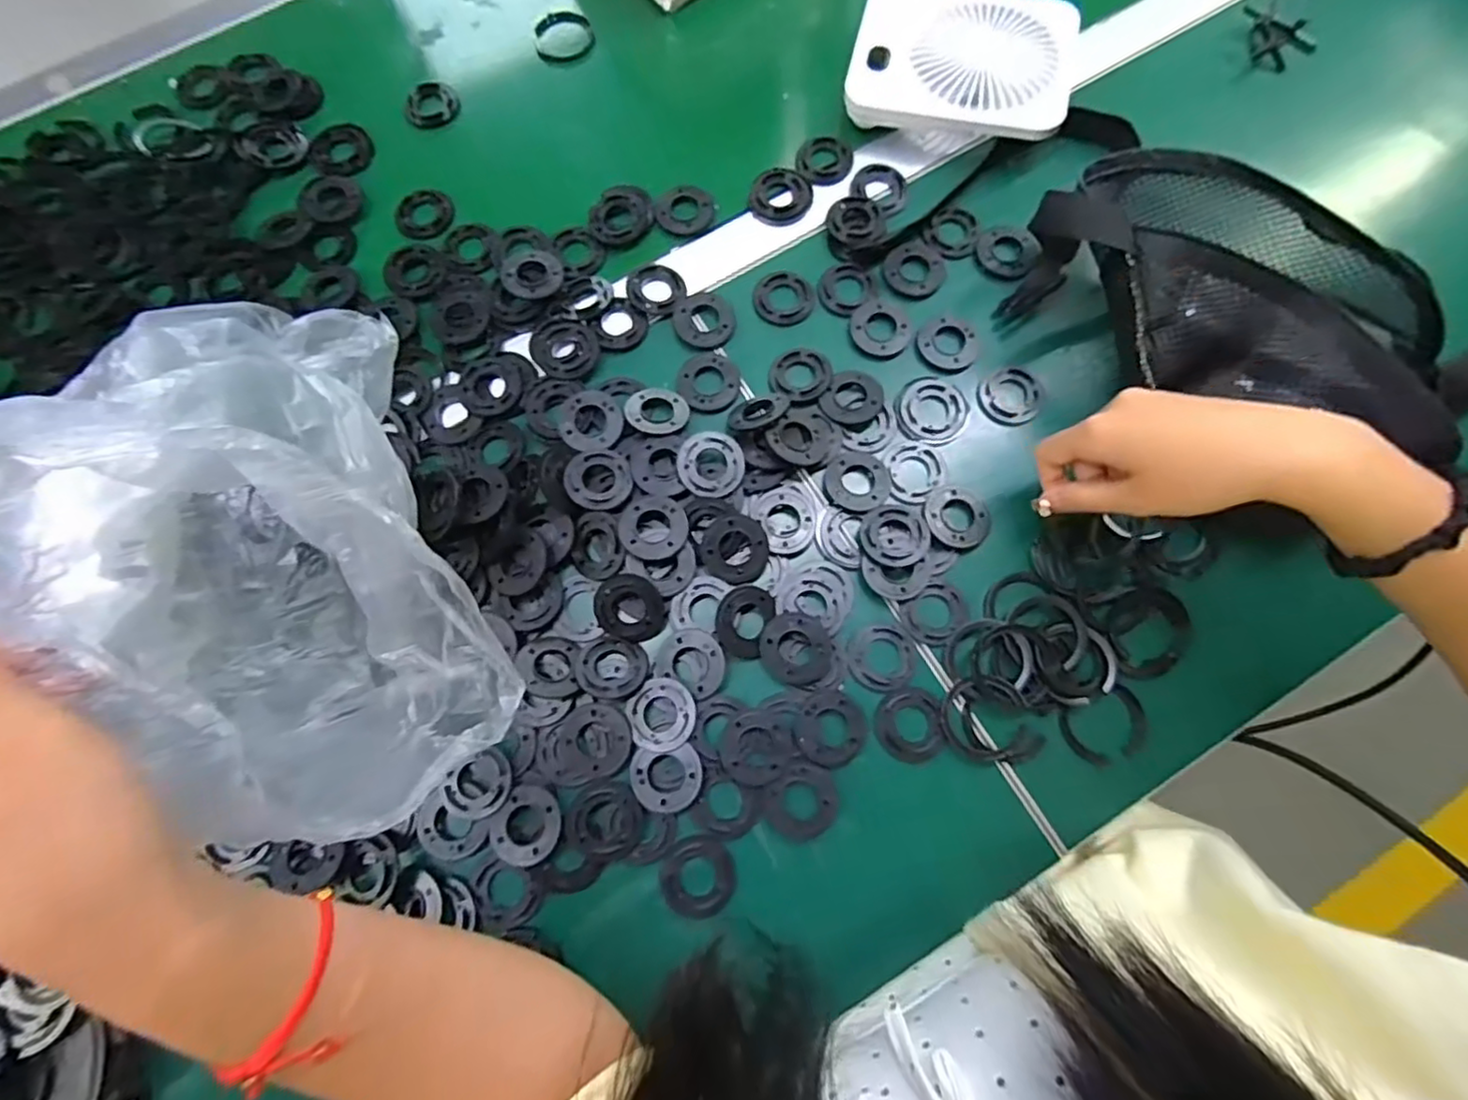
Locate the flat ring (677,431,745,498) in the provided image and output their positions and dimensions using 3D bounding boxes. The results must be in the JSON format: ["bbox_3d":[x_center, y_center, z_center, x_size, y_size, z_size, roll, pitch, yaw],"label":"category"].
[{"bbox_3d":[-0.015,-0.057,0.420,0.044,0.004,0.044,0,85,-4],"label":"flat ring"}]

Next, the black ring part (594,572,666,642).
[{"bbox_3d":[-0.067,0.037,0.406,0.042,0.009,0.045,0,104,-1],"label":"black ring part"}]

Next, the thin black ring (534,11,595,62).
[{"bbox_3d":[-0.144,-0.438,0.533,0.048,0.005,0.049,-5,76,-1],"label":"thin black ring"}]

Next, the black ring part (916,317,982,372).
[{"bbox_3d":[0.155,-0.150,0.455,0.044,0.004,0.042,0,76,1],"label":"black ring part"}]

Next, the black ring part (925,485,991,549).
[{"bbox_3d":[0.150,-0.023,0.421,0.044,0.010,0.044,0,76,1],"label":"black ring part"}]

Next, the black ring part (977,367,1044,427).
[{"bbox_3d":[0.197,-0.109,0.446,0.045,0.004,0.041,0,76,1],"label":"black ring part"}]

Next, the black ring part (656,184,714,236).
[{"bbox_3d":[-0.038,-0.262,0.485,0.043,0.010,0.038,-14,76,-3],"label":"black ring part"}]

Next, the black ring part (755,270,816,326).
[{"bbox_3d":[0.038,-0.189,0.468,0.045,0.004,0.044,24,77,6],"label":"black ring part"}]

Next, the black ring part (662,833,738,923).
[{"bbox_3d":[-0.021,0.198,0.382,0.044,0.004,0.045,-17,76,-4],"label":"black ring part"}]

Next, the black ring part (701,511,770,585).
[{"bbox_3d":[0.000,0.000,0.412,0.044,0.008,0.046,0,93,-3],"label":"black ring part"}]

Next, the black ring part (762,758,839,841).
[{"bbox_3d":[0.042,0.153,0.384,0.045,0.010,0.045,0,76,1],"label":"black ring part"}]

